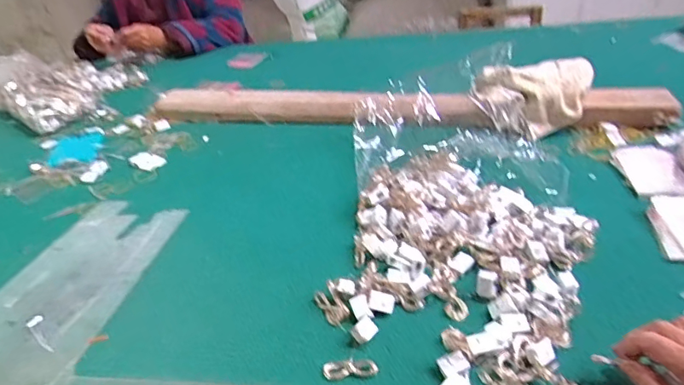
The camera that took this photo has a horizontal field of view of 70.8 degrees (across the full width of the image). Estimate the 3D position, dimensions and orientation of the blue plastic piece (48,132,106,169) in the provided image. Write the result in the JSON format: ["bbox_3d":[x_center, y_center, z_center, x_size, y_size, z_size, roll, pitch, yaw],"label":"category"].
[{"bbox_3d":[-0.542,-0.089,0.980,0.100,0.007,0.129,-13,36,-7],"label":"blue plastic piece"}]

